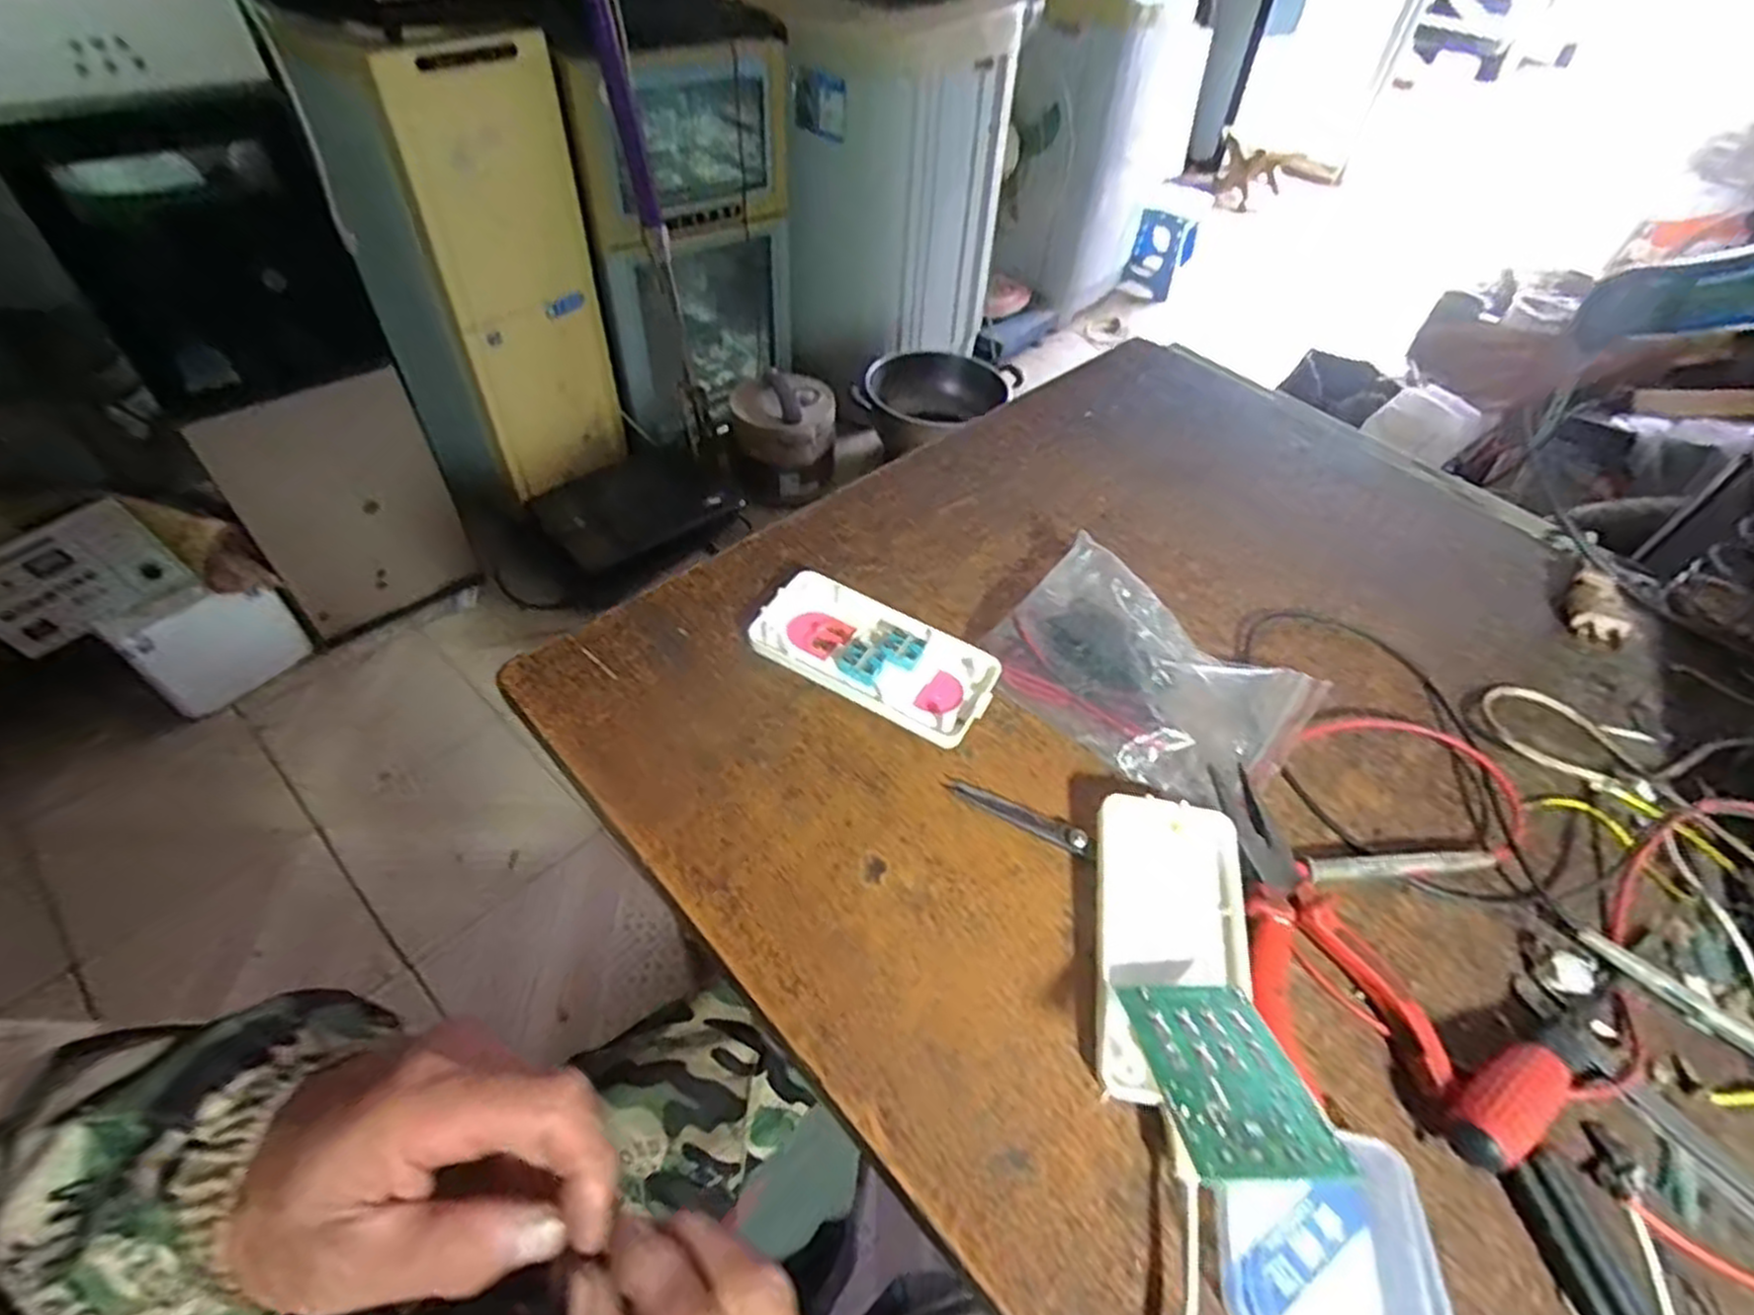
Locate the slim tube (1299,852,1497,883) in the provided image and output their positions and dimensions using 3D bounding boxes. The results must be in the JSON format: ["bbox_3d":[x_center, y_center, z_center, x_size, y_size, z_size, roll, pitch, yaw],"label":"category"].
[{"bbox_3d":[0.246,0.100,0.376,0.099,0.012,0.012,-2,52,-6],"label":"slim tube"}]

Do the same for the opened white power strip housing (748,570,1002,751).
[{"bbox_3d":[-0.001,-0.002,0.427,0.127,0.016,0.061,25,54,15],"label":"opened white power strip housing"}]

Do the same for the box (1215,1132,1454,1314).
[{"bbox_3d":[0.154,0.200,0.273,0.064,0.025,0.064,9,52,3],"label":"box"}]

